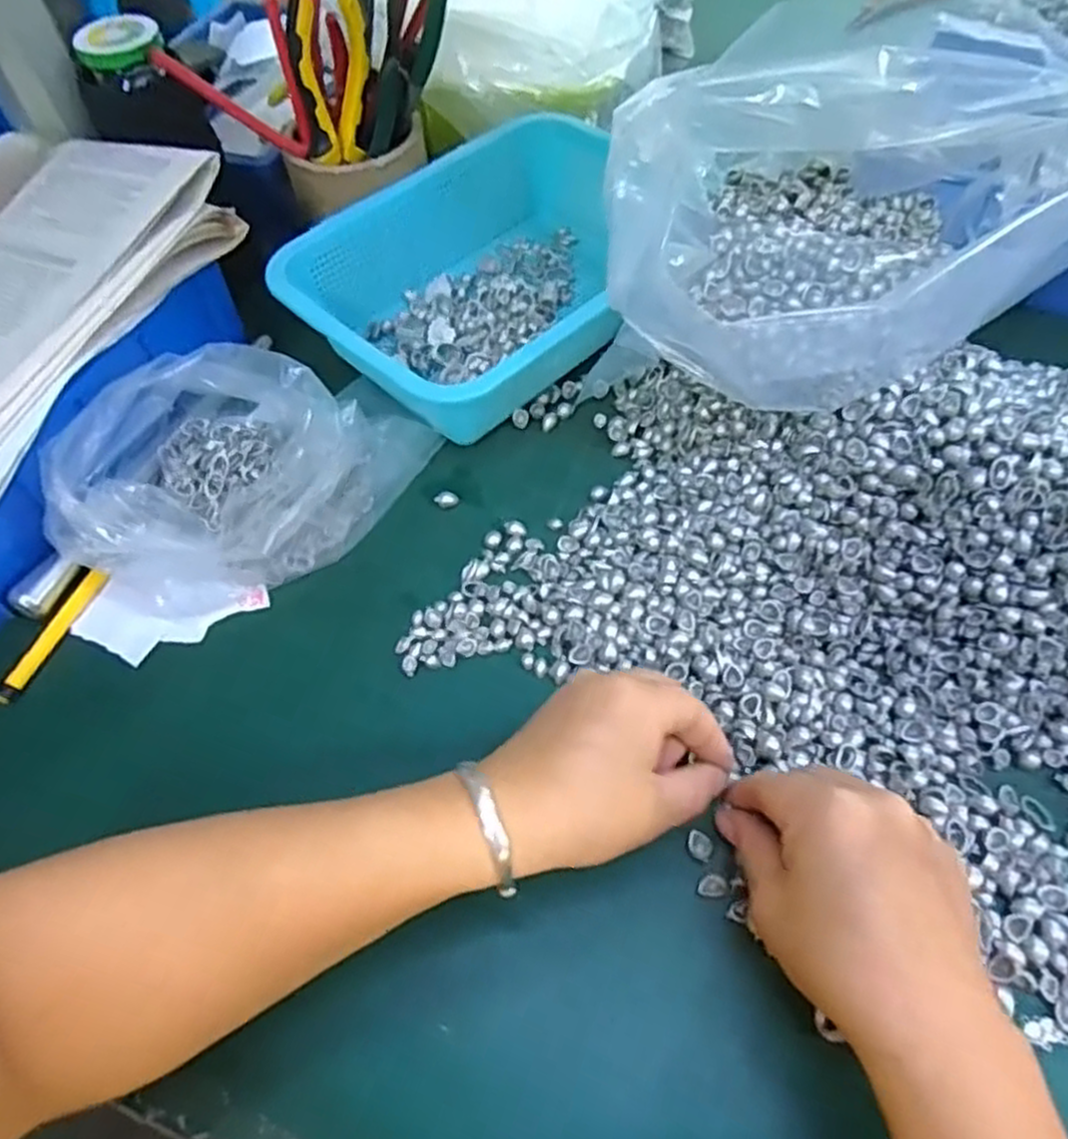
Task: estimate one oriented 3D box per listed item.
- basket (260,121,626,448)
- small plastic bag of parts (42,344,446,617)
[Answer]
[{"bbox_3d":[-0.018,-0.211,0.531,0.189,0.078,0.270,38,66,25],"label":"basket"},{"bbox_3d":[-0.165,-0.060,0.441,0.159,0.074,0.173,13,58,12],"label":"small plastic bag of parts"}]

